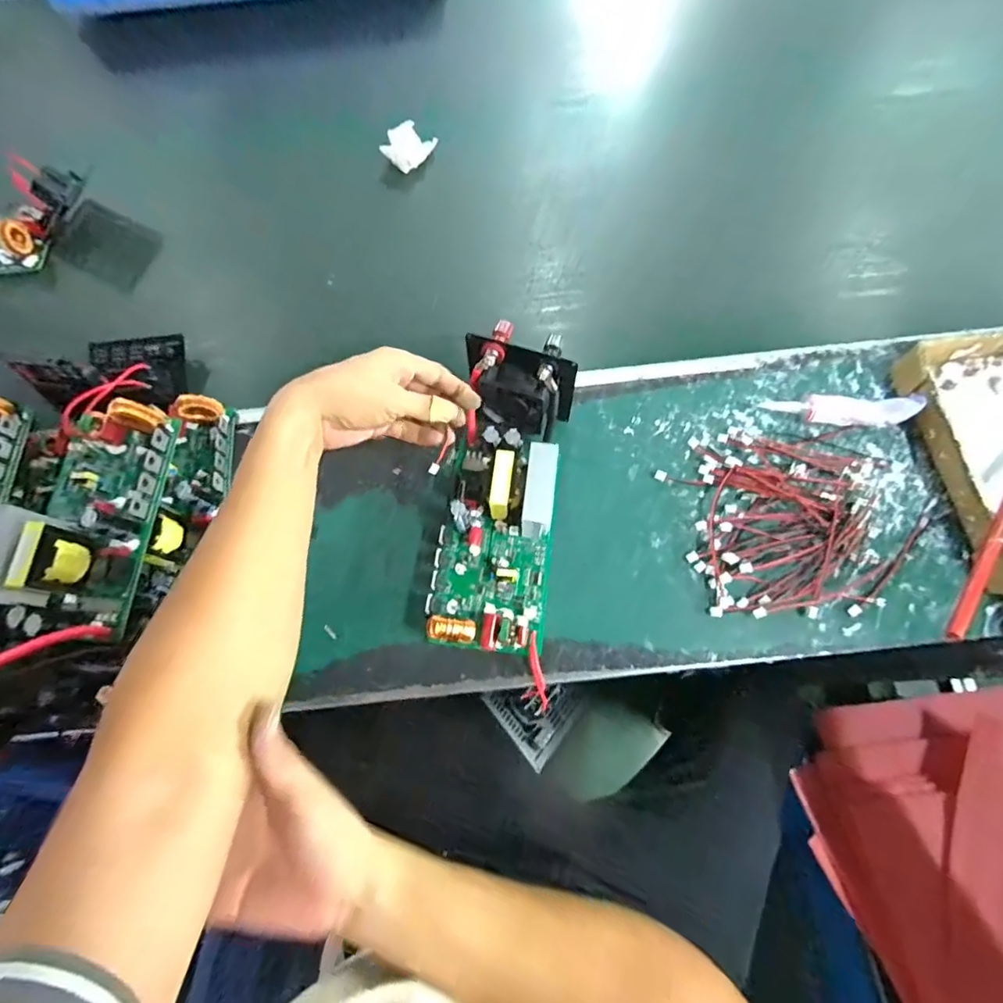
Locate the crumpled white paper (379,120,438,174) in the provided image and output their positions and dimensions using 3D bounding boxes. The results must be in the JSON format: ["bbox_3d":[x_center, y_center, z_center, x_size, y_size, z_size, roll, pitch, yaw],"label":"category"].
[{"bbox_3d":[-0.114,-0.431,0.621,0.043,0.025,0.063,29,75,10],"label":"crumpled white paper"}]

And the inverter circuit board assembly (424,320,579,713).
[{"bbox_3d":[-0.001,0.000,0.442,0.099,0.071,0.288,6,84,3],"label":"inverter circuit board assembly"}]

